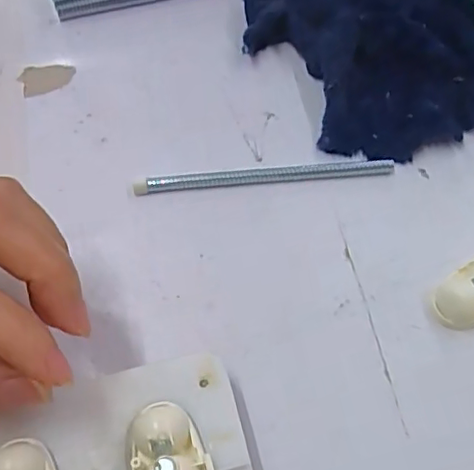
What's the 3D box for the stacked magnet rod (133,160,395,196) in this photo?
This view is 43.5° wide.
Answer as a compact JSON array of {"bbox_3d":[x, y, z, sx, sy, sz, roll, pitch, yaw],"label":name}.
[{"bbox_3d":[0.012,-0.027,0.264,0.114,0.005,0.009,-5,61,0],"label":"stacked magnet rod"}]

